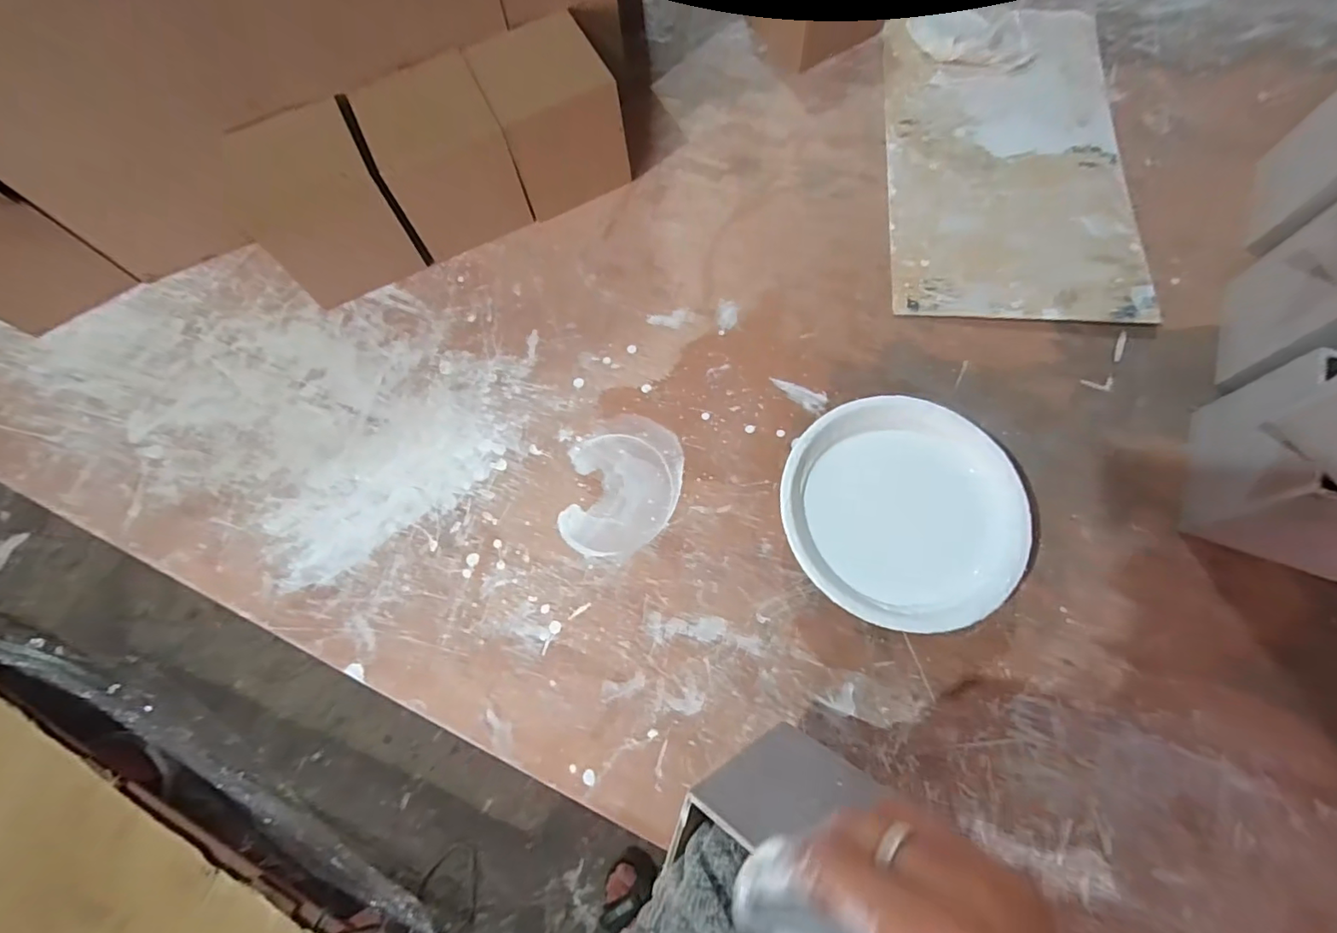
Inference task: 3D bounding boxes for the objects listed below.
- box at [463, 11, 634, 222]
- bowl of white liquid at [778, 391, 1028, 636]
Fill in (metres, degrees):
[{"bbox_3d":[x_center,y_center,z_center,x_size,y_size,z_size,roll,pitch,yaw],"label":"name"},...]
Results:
[{"bbox_3d":[-0.110,-0.334,0.545,0.108,0.117,0.100,-25,72,-6],"label":"box"},{"bbox_3d":[0.171,0.037,0.434,0.165,0.053,0.167,5,71,4],"label":"bowl of white liquid"}]

